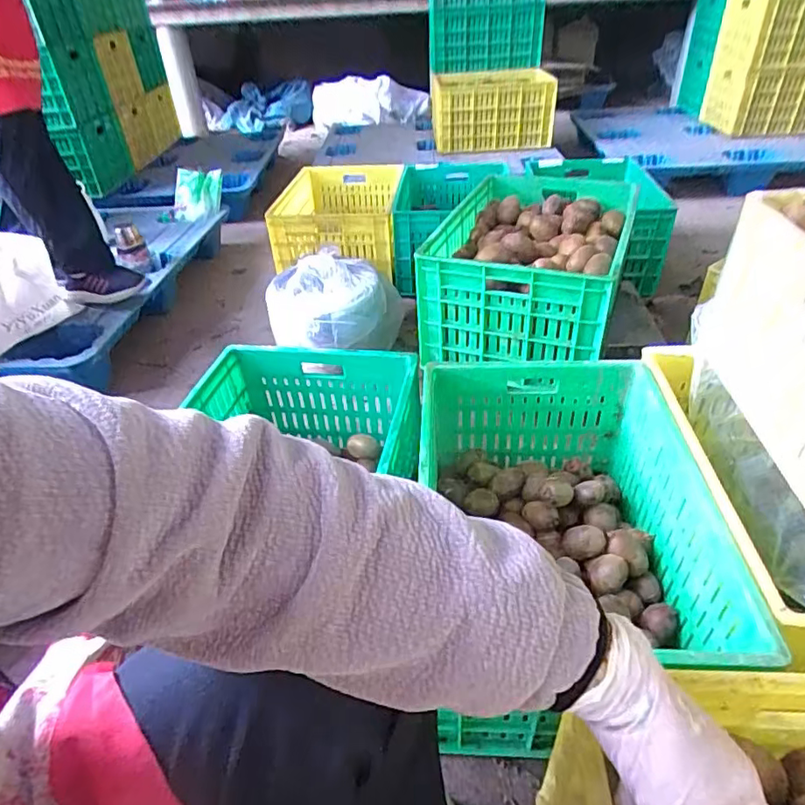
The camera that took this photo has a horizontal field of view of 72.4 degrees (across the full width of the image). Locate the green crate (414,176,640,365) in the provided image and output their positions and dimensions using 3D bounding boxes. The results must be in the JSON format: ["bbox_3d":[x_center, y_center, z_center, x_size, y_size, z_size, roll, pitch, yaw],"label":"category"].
[{"bbox_3d":[0.266,-0.287,1.146,0.344,0.237,0.464,13,41,19],"label":"green crate"}]

